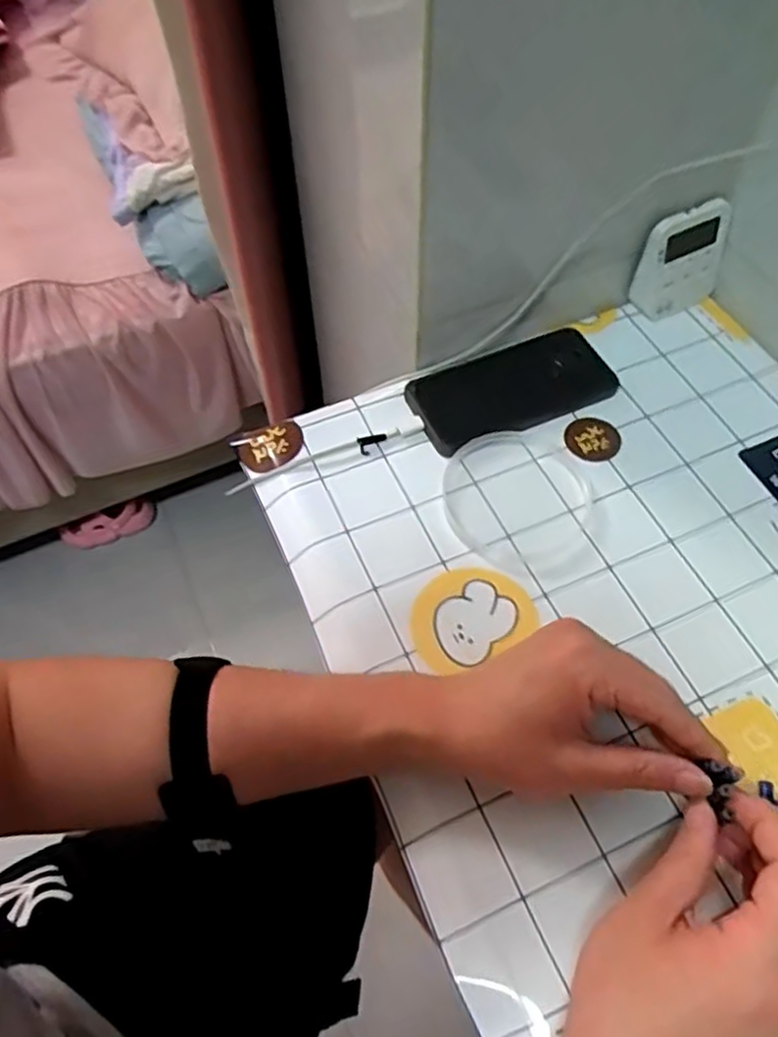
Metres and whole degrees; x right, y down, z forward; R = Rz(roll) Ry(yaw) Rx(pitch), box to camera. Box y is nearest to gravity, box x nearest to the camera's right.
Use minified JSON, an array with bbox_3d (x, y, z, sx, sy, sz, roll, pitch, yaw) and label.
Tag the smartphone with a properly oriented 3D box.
[{"bbox_3d":[0.095,-0.099,0.543,0.155,0.014,0.073,-22,60,-12],"label":"smartphone"}]

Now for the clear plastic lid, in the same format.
[{"bbox_3d":[0.092,-0.016,0.496,0.105,0.008,0.103,0,58,1],"label":"clear plastic lid"}]

